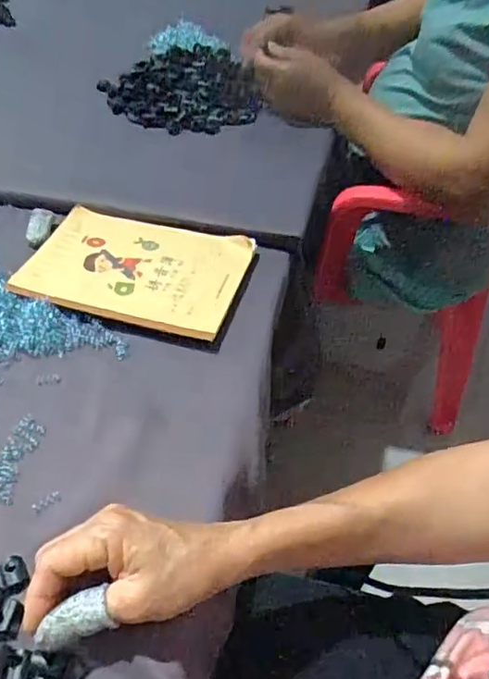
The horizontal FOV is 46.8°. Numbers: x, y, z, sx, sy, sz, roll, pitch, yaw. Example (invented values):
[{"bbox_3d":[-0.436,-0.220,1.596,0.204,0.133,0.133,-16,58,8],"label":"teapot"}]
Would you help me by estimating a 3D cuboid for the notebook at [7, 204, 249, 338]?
[{"bbox_3d":[-0.106,-0.071,0.552,0.201,0.014,0.135,13,50,11],"label":"notebook"}]

